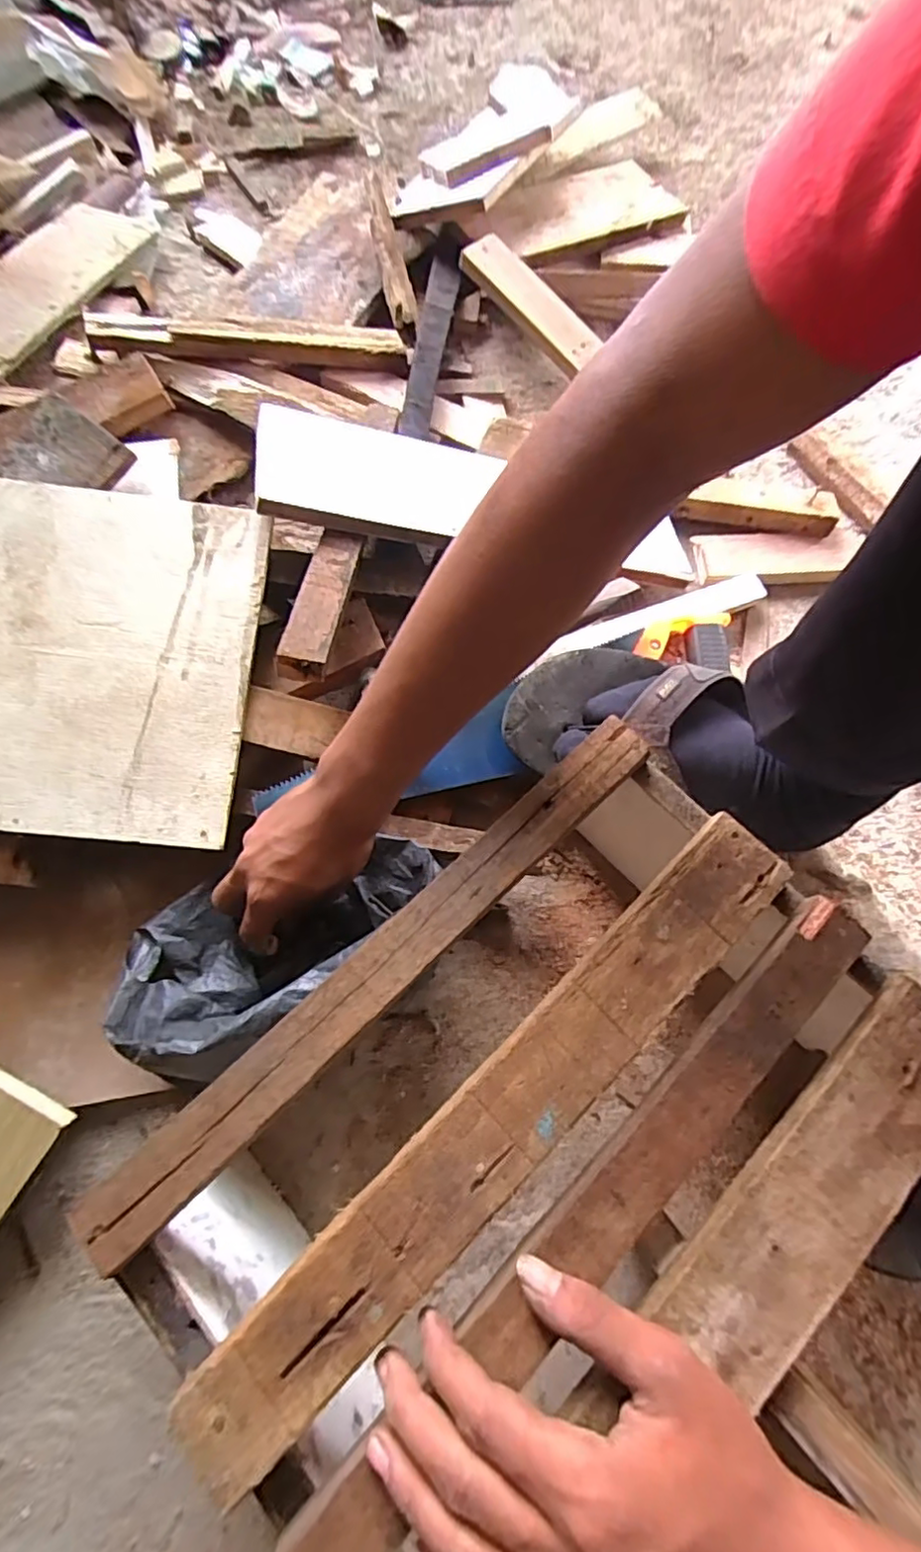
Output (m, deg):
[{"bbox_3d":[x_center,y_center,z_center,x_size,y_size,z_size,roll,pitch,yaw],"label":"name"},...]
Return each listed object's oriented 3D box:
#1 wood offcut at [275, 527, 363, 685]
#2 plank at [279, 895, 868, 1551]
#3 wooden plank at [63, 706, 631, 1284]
[{"bbox_3d":[-0.102,-0.131,0.452,0.034,0.017,0.150,5,53,1],"label":"wood offcut"},{"bbox_3d":[0.068,0.189,0.279,0.358,0.014,0.034,-42,77,-15],"label":"plank"},{"bbox_3d":[-0.031,0.090,0.313,0.354,0.010,0.029,-41,75,-14],"label":"wooden plank"}]

